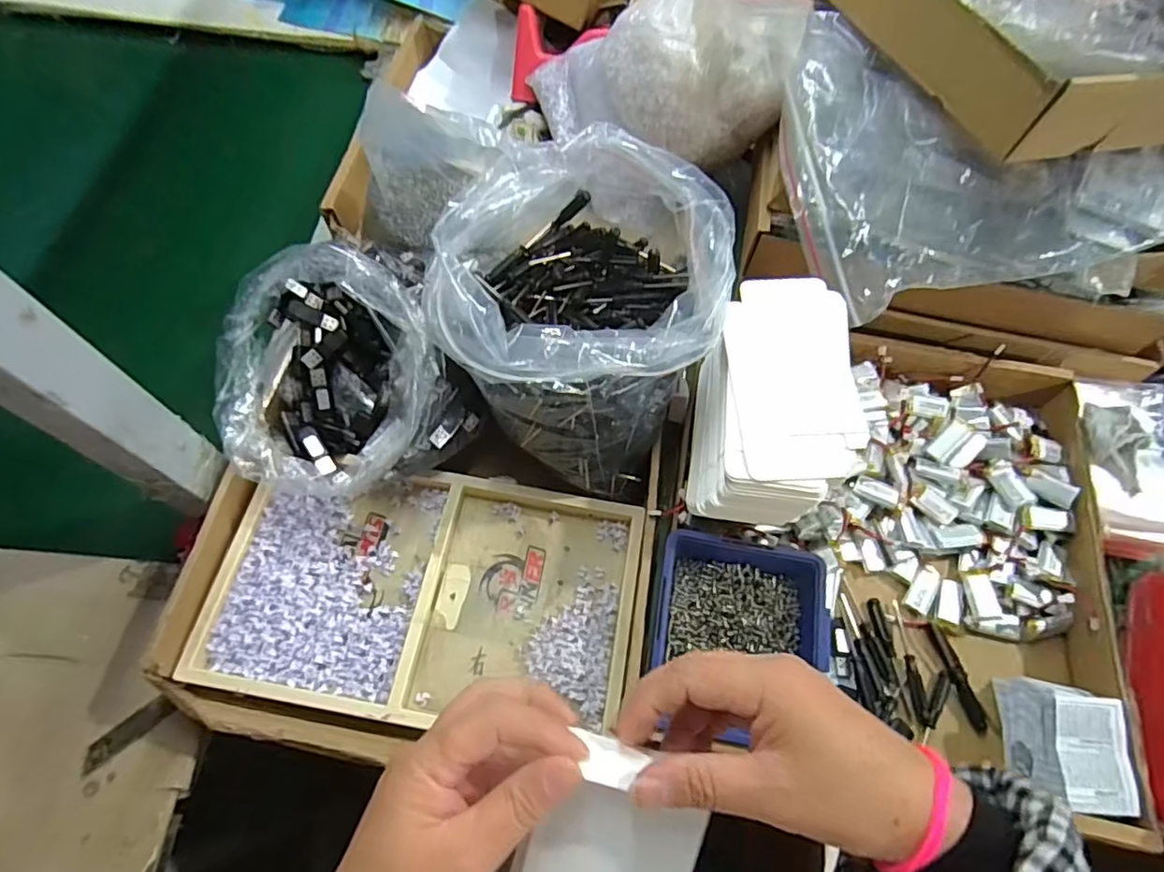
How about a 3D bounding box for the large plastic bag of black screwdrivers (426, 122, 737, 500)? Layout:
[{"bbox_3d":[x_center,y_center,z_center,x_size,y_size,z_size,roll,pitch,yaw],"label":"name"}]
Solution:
[{"bbox_3d":[0.002,-0.102,0.469,0.199,0.177,0.209,34,67,13],"label":"large plastic bag of black screwdrivers"}]

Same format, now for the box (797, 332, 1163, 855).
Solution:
[{"bbox_3d":[0.305,0.091,0.503,0.231,0.061,0.359,12,64,3],"label":"box"}]

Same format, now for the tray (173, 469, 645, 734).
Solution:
[{"bbox_3d":[-0.122,0.124,0.484,0.322,0.028,0.190,10,64,2],"label":"tray"}]

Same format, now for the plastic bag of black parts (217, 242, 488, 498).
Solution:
[{"bbox_3d":[-0.205,-0.060,0.508,0.197,0.135,0.203,-19,66,-12],"label":"plastic bag of black parts"}]

